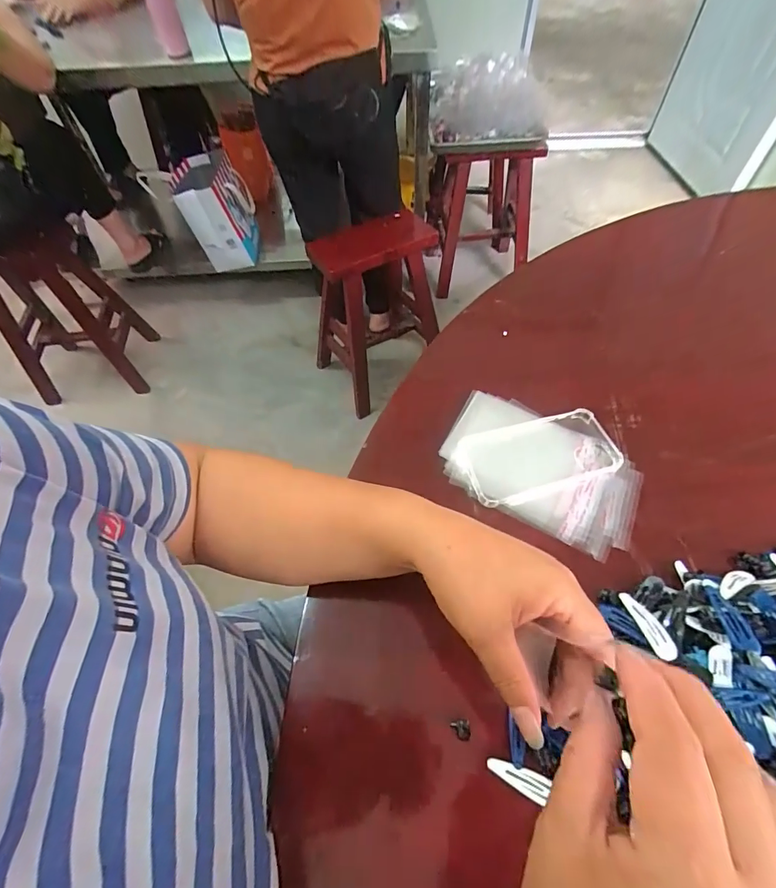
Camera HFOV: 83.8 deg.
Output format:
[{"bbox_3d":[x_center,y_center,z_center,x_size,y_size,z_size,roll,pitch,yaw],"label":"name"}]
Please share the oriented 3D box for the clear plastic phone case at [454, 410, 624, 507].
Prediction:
[{"bbox_3d":[0.133,0.010,0.379,0.137,0.012,0.069,-13,57,-6],"label":"clear plastic phone case"}]

